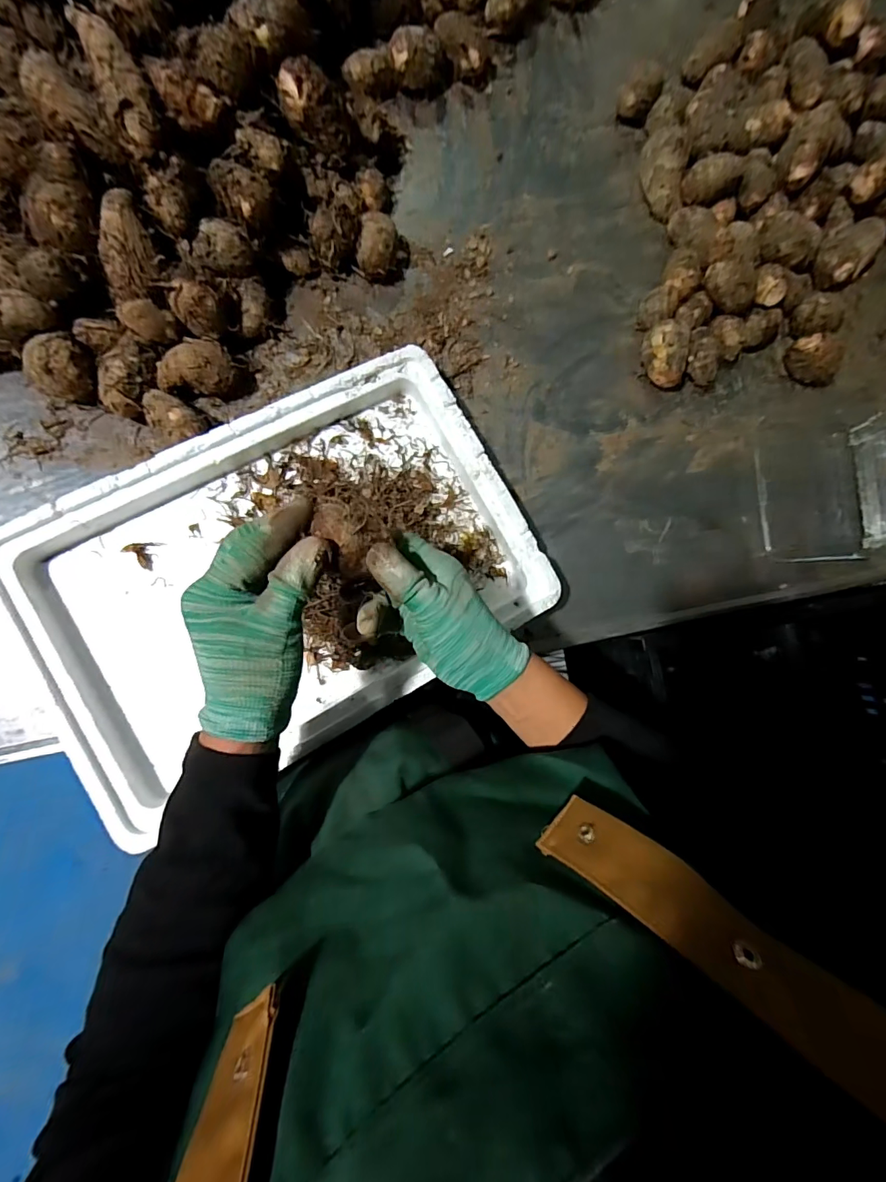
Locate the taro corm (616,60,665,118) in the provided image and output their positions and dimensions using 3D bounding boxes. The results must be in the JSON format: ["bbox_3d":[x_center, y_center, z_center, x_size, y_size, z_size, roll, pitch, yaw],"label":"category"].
[{"bbox_3d":[0.231,-0.588,0.557,0.042,0.049,0.041,29,82,-4],"label":"taro corm"}]

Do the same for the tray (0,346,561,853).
[{"bbox_3d":[-0.144,-0.011,0.448,0.454,0.047,0.299,-29,89,-9],"label":"tray"}]

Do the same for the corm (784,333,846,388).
[{"bbox_3d":[0.435,-0.271,0.547,0.045,0.047,0.060,-19,88,-9],"label":"corm"}]

